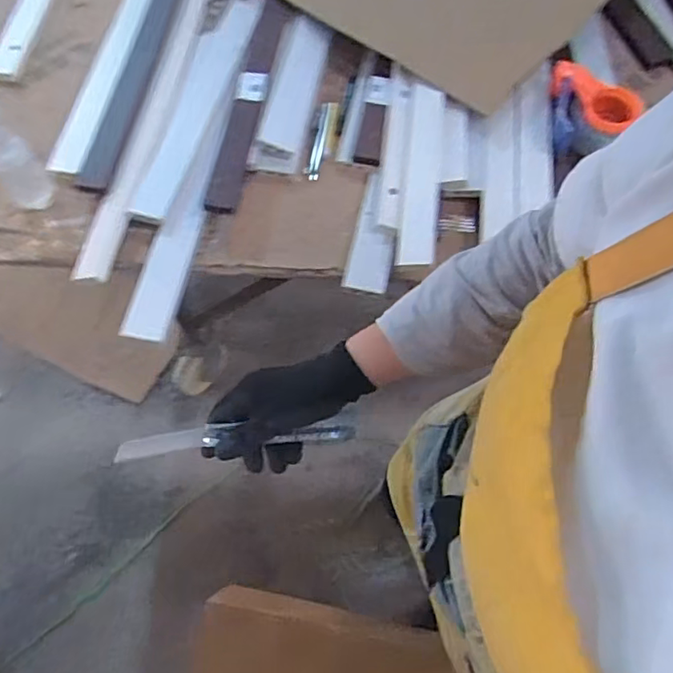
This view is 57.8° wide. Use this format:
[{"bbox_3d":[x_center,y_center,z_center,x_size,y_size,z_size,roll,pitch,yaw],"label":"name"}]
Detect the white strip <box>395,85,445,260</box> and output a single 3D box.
[{"bbox_3d":[0.134,-0.253,0.953,0.057,0.028,0.306,5,79,2],"label":"white strip"}]

